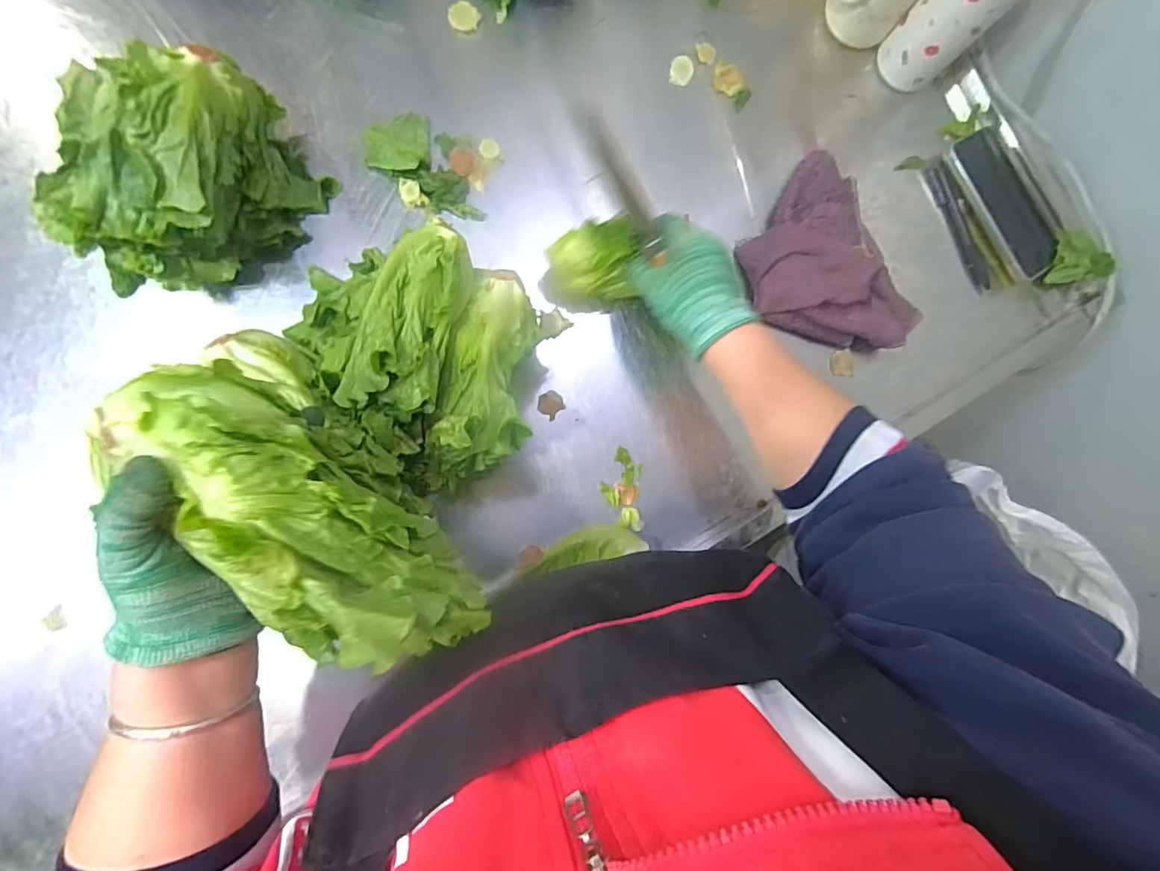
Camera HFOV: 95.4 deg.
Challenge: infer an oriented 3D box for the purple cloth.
[{"bbox_3d":[0.234,-0.161,0.513,0.151,0.038,0.199,-32,91,-7],"label":"purple cloth"}]

